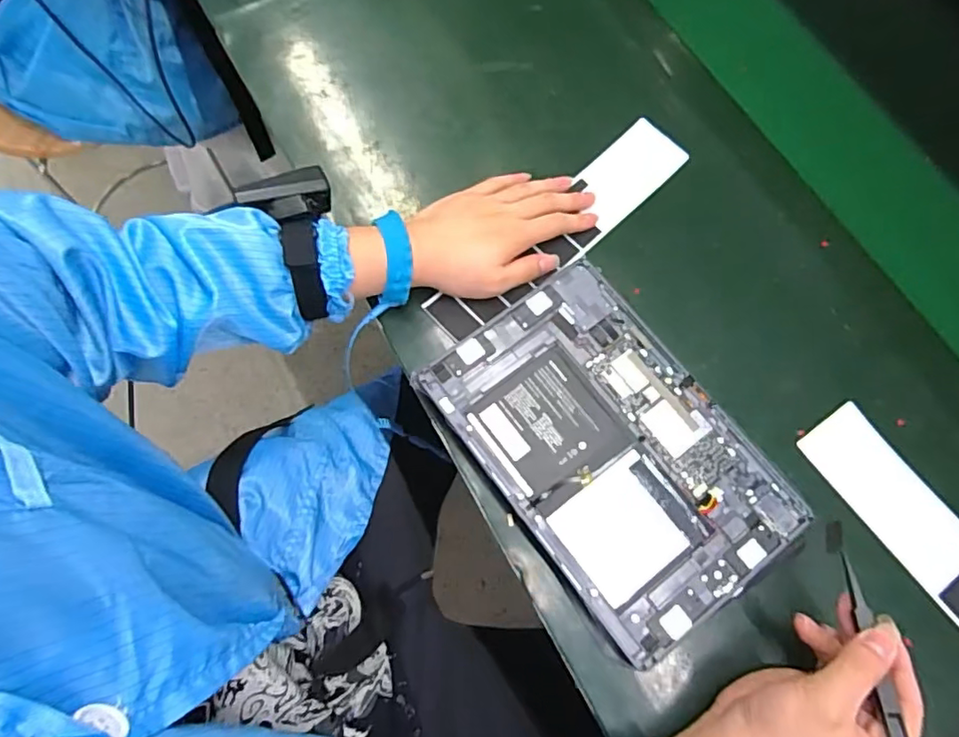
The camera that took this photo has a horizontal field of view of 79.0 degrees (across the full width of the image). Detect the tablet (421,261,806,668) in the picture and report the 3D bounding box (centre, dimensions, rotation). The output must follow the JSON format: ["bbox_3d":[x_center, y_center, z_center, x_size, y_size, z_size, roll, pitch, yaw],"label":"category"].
[{"bbox_3d":[0.095,0.058,0.433,0.163,0.017,0.255,-35,76,-12],"label":"tablet"}]

